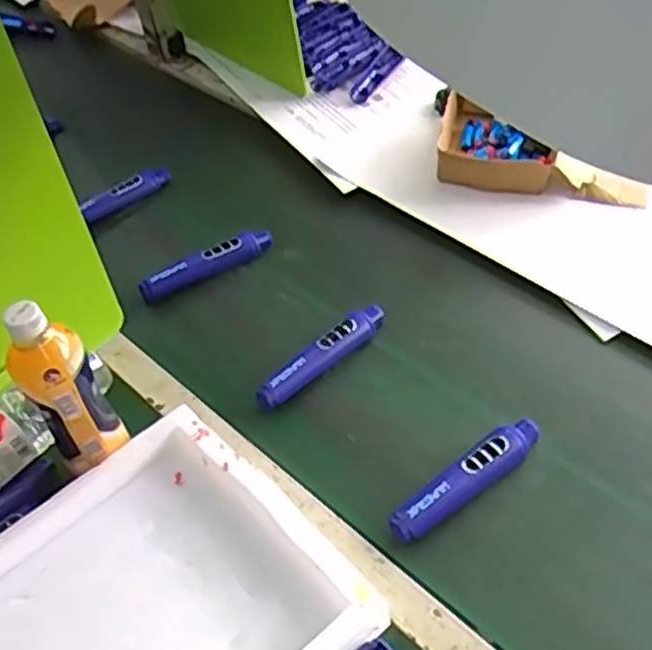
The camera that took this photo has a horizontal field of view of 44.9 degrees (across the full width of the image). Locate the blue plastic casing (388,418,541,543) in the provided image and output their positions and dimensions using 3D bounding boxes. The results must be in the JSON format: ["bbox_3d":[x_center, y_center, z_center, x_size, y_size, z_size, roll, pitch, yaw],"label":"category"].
[{"bbox_3d":[0.131,0.138,0.721,0.170,0.026,0.034,-32,52,-21],"label":"blue plastic casing"}]

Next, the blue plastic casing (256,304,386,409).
[{"bbox_3d":[-0.003,0.029,0.835,0.169,0.024,0.025,-36,53,-24],"label":"blue plastic casing"}]

